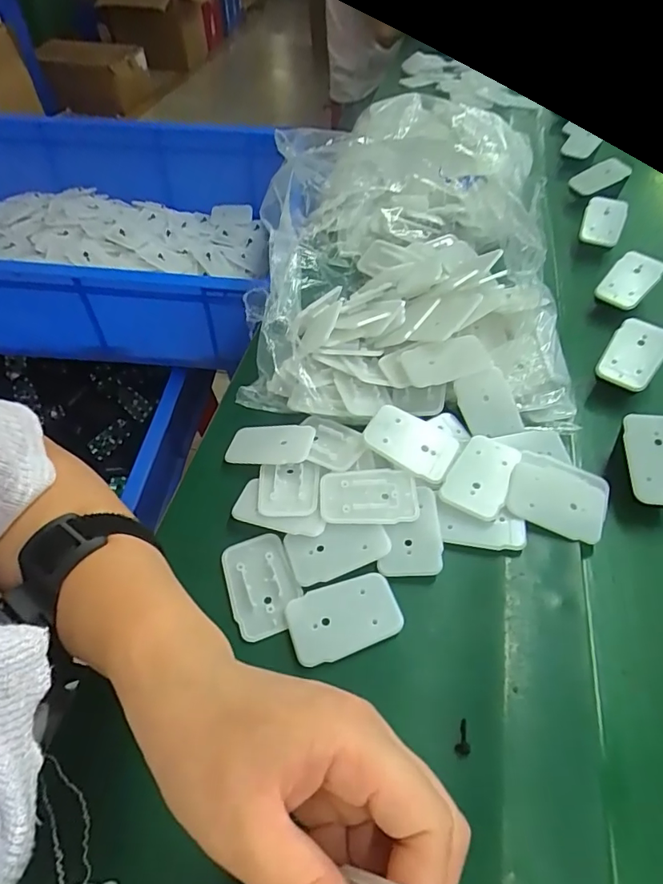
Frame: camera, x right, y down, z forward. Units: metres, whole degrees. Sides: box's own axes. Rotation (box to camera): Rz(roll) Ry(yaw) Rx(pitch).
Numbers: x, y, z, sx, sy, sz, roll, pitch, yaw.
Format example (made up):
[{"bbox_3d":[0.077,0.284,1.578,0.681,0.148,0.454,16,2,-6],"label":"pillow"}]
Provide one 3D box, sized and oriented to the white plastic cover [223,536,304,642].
[{"bbox_3d":[-0.047,0.095,0.336,0.044,0.008,0.067,-17,52,-13],"label":"white plastic cover"}]

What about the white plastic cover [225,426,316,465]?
[{"bbox_3d":[-0.048,0.001,0.397,0.065,0.006,0.037,0,50,17],"label":"white plastic cover"}]

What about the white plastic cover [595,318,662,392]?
[{"bbox_3d":[0.257,-0.074,0.427,0.043,0.011,0.059,30,87,18],"label":"white plastic cover"}]

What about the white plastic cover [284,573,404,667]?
[{"bbox_3d":[0.008,0.109,0.316,0.068,0.004,0.043,-15,52,-11],"label":"white plastic cover"}]

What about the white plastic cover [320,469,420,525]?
[{"bbox_3d":[0.027,0.039,0.359,0.068,0.006,0.041,2,51,2],"label":"white plastic cover"}]

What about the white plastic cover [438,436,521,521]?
[{"bbox_3d":[0.109,0.025,0.362,0.041,0.012,0.062,28,56,22],"label":"white plastic cover"}]

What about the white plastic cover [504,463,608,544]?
[{"bbox_3d":[0.157,0.041,0.351,0.066,0.006,0.044,21,68,7],"label":"white plastic cover"}]

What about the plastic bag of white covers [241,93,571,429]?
[{"bbox_3d":[0.071,-0.183,0.464,0.263,0.121,0.329,3,51,3],"label":"plastic bag of white covers"}]

